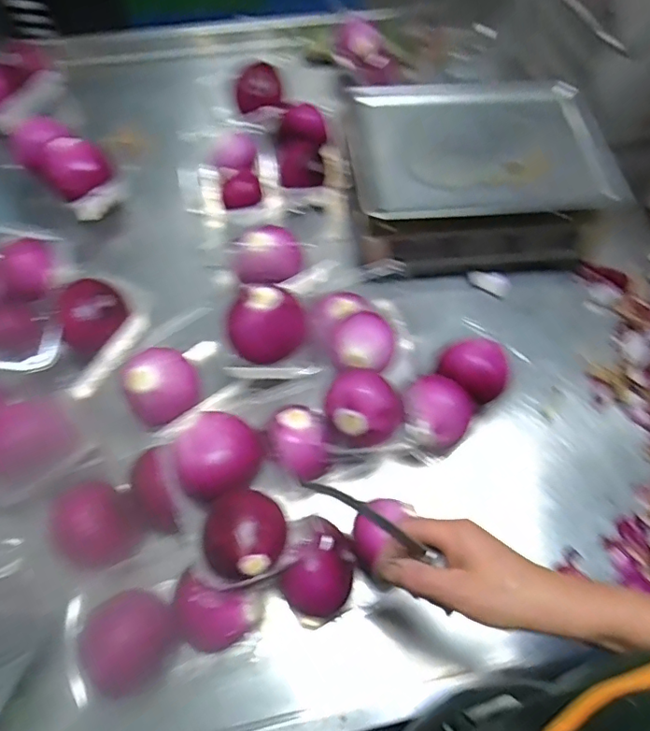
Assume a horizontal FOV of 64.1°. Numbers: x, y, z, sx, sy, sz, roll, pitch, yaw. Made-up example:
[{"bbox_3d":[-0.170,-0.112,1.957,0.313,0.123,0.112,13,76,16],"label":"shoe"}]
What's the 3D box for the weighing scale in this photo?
[{"bbox_3d":[0.215,-0.290,0.758,0.340,0.135,0.288,-4,63,-3],"label":"weighing scale"}]

